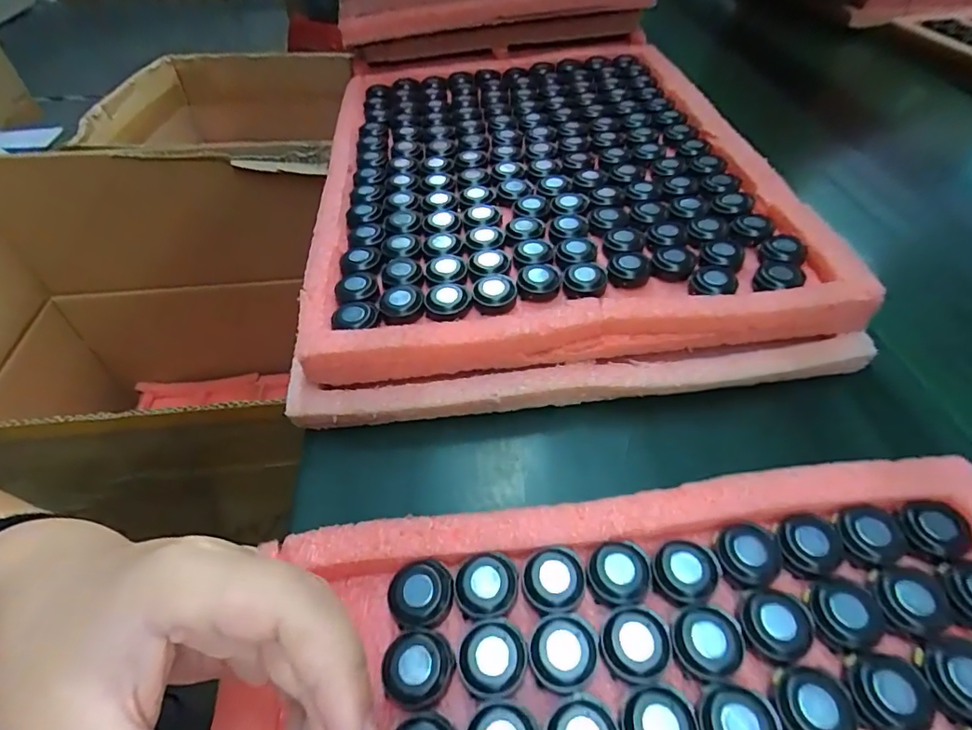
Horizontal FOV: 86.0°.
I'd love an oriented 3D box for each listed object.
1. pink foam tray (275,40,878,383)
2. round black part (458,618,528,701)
[{"bbox_3d":[0.039,-0.195,0.471,0.348,0.031,0.466,-4,48,-4],"label":"pink foam tray"},{"bbox_3d":[0.003,0.127,0.225,0.027,0.014,0.030,23,52,20],"label":"round black part"}]

